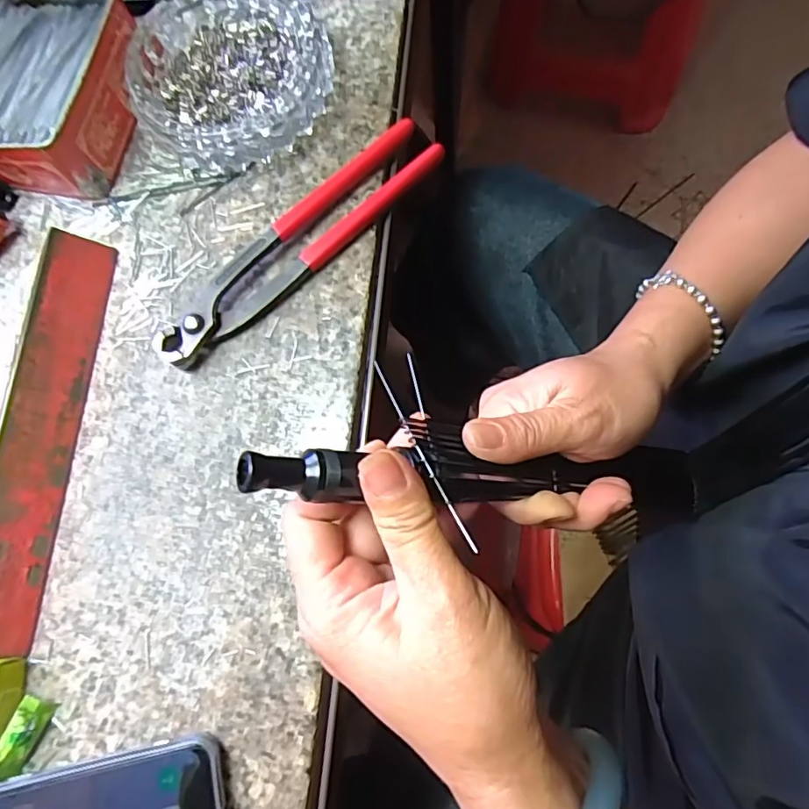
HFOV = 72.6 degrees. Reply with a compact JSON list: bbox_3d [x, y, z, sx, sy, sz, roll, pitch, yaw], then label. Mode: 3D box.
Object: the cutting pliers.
[{"bbox_3d":[-0.062,-0.095,0.318,0.195,0.019,0.039,-42,76,-6],"label":"cutting pliers"}]

